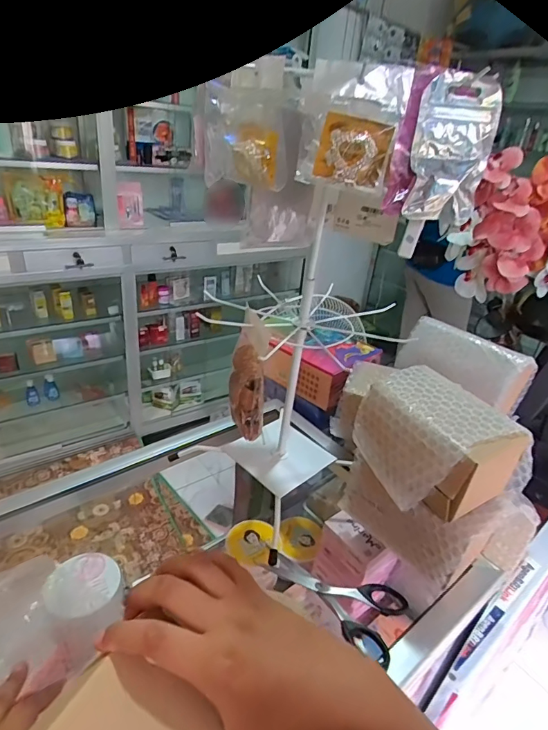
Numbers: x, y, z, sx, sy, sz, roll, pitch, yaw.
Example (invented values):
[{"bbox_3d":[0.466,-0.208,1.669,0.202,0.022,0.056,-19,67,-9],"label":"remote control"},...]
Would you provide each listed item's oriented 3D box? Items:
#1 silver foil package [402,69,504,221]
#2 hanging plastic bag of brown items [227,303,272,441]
[{"bbox_3d":[0.126,-0.154,0.314,0.053,0.091,0.021,-6,31,-23],"label":"silver foil package"},{"bbox_3d":[-0.027,0.013,0.463,0.032,0.136,0.055,-17,37,-37],"label":"hanging plastic bag of brown items"}]

